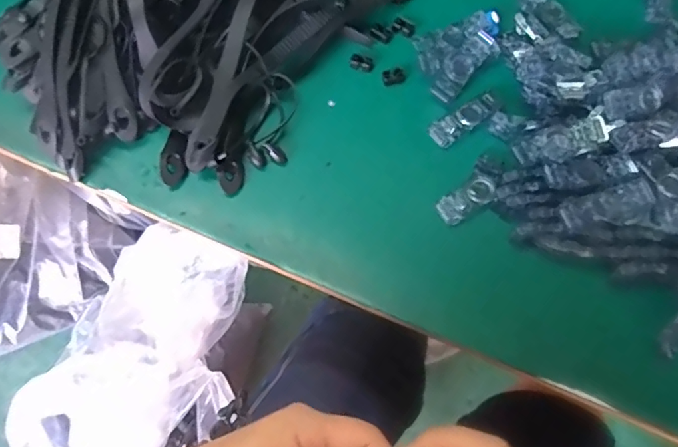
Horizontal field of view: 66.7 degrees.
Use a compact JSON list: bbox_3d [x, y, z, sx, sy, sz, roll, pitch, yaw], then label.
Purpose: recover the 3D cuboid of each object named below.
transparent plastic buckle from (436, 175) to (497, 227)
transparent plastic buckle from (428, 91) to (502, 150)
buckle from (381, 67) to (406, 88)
[{"bbox_3d":[0.086,-0.016,0.347,0.042,0.007,0.020,-32,71,-12],"label":"transparent plastic buckle"},{"bbox_3d":[0.091,-0.076,0.370,0.055,0.010,0.020,-31,71,-12],"label":"transparent plastic buckle"},{"bbox_3d":[0.041,-0.111,0.388,0.018,0.004,0.013,-19,69,-7],"label":"buckle"}]

